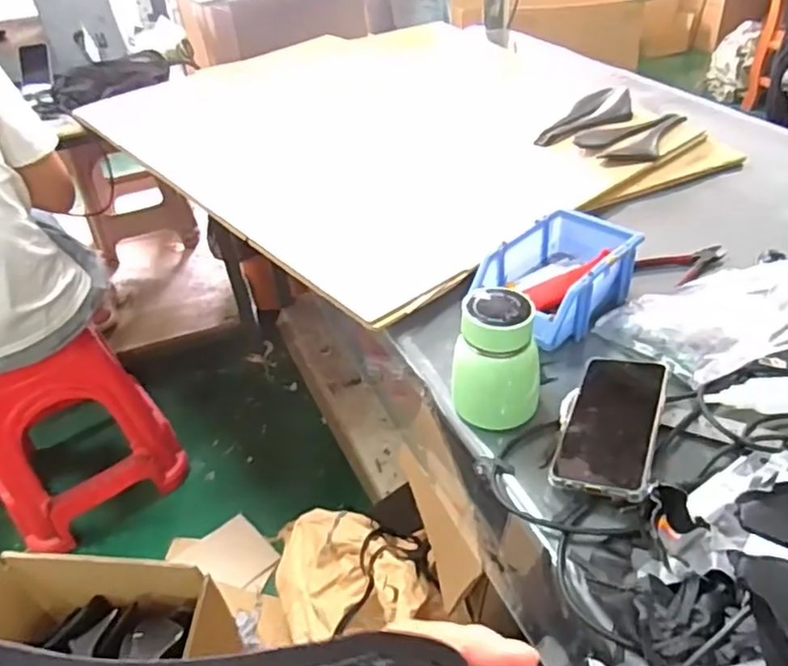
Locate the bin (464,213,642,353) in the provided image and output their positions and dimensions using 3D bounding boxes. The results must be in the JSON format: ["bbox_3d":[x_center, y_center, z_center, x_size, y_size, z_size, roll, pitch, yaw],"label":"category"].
[{"bbox_3d":[0.186,-0.067,0.709,0.180,0.067,0.123,-31,45,-27],"label":"bin"}]

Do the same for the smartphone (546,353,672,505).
[{"bbox_3d":[0.198,0.078,0.563,0.076,0.010,0.166,6,38,28],"label":"smartphone"}]

